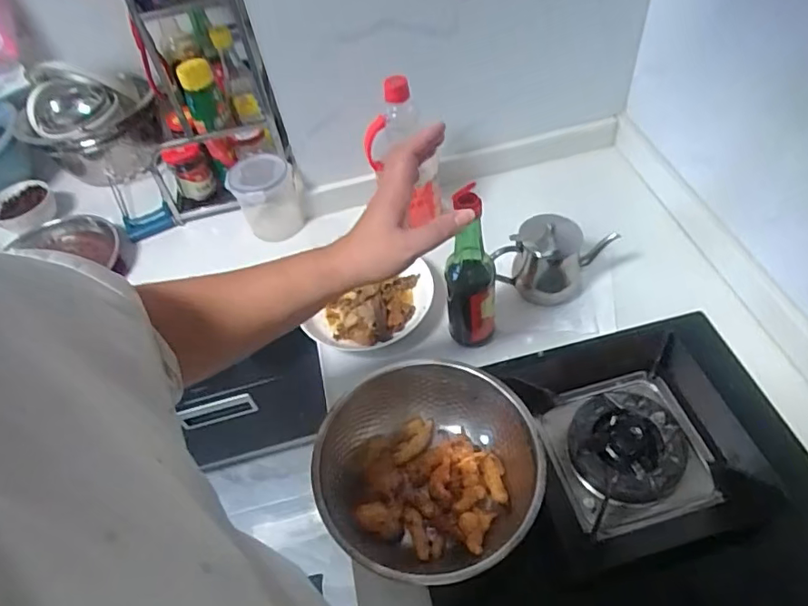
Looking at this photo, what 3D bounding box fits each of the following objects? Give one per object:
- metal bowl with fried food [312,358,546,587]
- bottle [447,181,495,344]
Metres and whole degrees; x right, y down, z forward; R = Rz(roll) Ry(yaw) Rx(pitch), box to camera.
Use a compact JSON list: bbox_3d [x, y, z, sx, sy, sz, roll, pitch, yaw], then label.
[{"bbox_3d":[0.025,0.186,0.613,0.233,0.102,0.236,-3,54,4],"label":"metal bowl with fried food"},{"bbox_3d":[0.085,-0.035,0.690,0.062,0.250,0.064,0,54,6],"label":"bottle"}]

